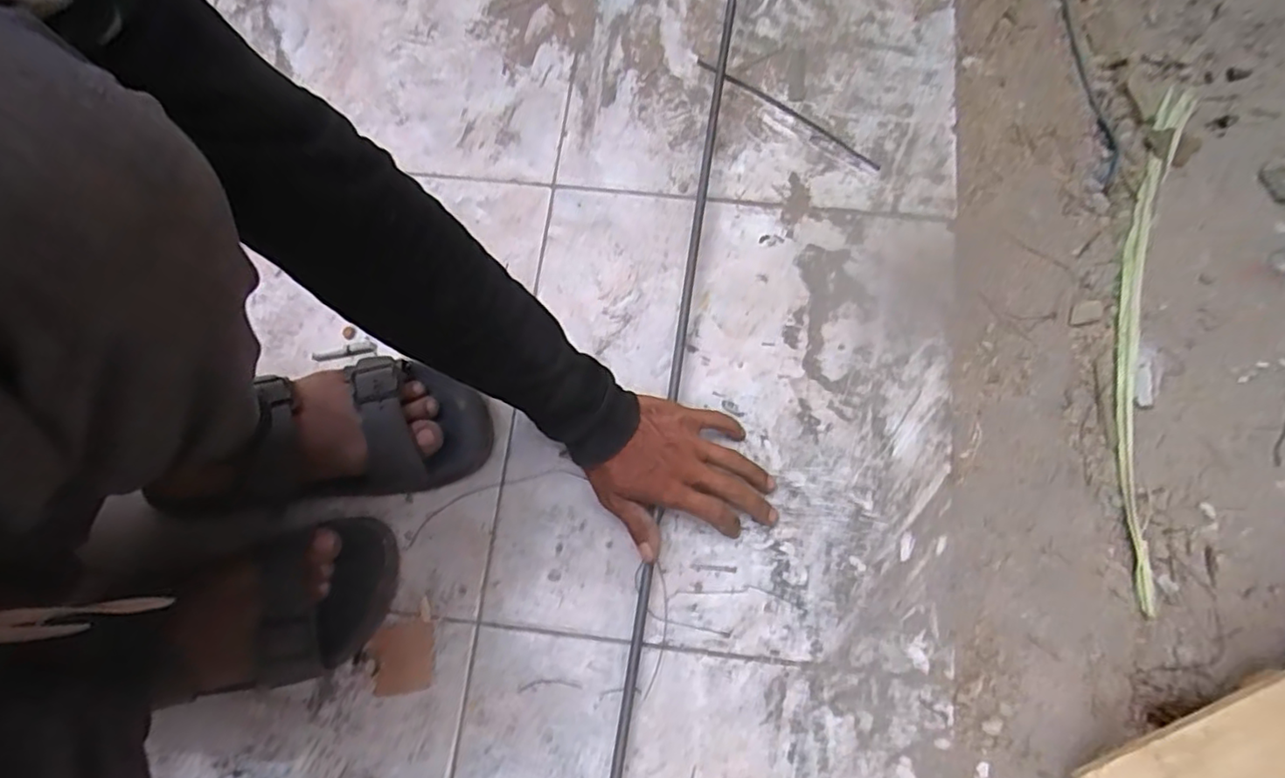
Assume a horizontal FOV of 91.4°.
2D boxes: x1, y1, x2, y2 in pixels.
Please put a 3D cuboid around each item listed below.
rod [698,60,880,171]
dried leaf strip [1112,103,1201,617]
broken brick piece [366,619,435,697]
[{"bbox_3d":[0.142,-0.272,0.616,0.208,0.011,0.015,34,78,10],"label":"rod"},{"bbox_3d":[0.483,-0.066,0.599,0.054,0.015,0.530,15,75,6],"label":"dried leaf strip"},{"bbox_3d":[-0.190,0.213,0.497,0.050,0.004,0.052,-11,74,-1],"label":"broken brick piece"}]

